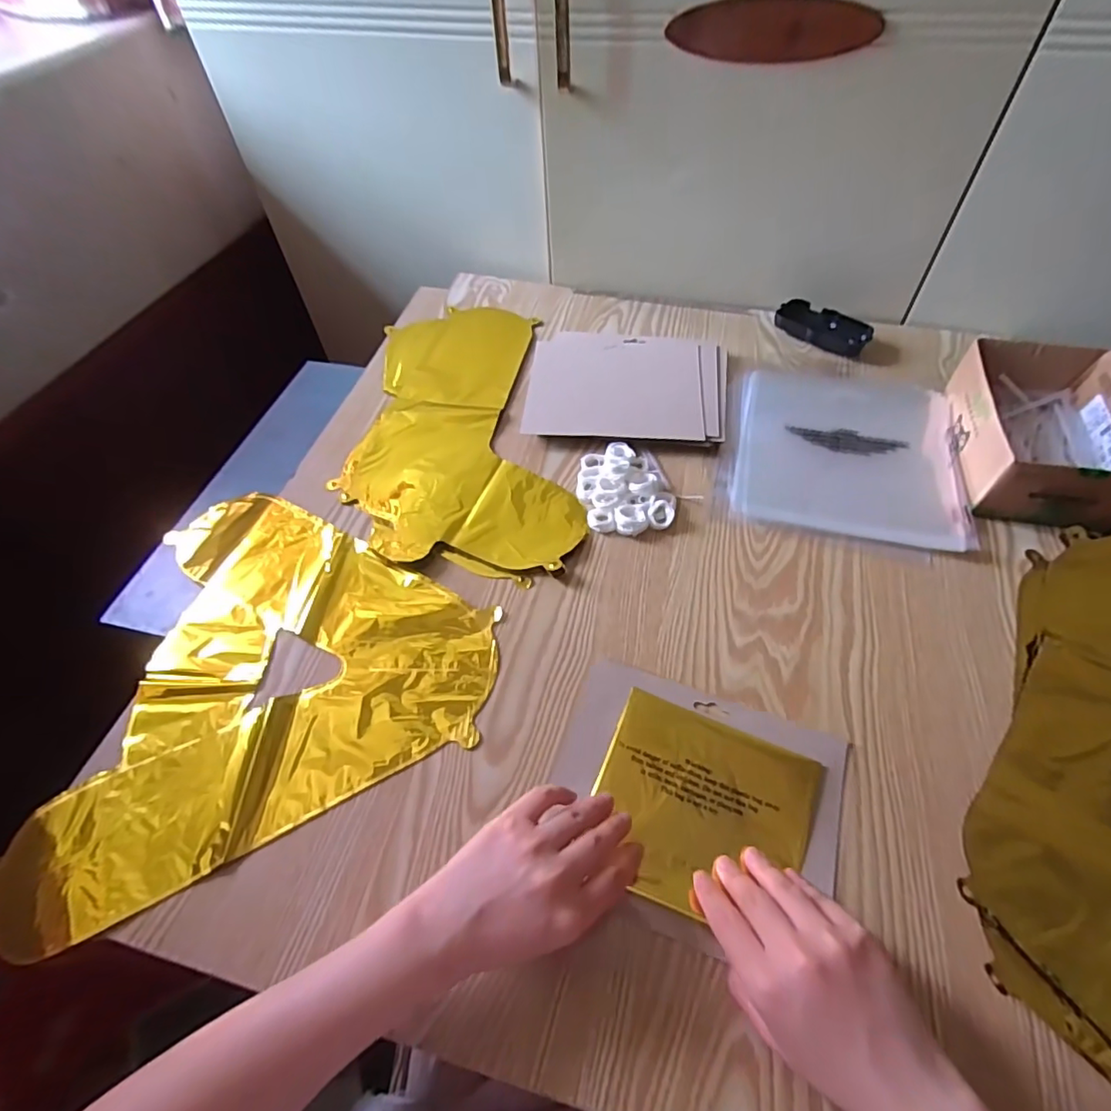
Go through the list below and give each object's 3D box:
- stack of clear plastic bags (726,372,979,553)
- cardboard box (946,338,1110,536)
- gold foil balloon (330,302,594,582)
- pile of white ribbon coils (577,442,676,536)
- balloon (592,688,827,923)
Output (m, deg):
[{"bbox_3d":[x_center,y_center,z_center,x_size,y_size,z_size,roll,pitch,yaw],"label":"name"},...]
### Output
[{"bbox_3d":[0.294,-0.112,0.583,0.211,0.015,0.227,11,55,10],"label":"stack of clear plastic bags"},{"bbox_3d":[0.459,-0.117,0.544,0.133,0.069,0.186,11,55,10],"label":"cardboard box"},{"bbox_3d":[-0.111,-0.140,0.622,0.220,0.011,0.403,-8,54,-4],"label":"gold foil balloon"},{"bbox_3d":[0.063,-0.068,0.554,0.079,0.024,0.108,-13,54,-7],"label":"pile of white ribbon coils"},{"bbox_3d":[0.100,0.174,0.394,0.142,0.005,0.124,20,57,15],"label":"balloon"}]

